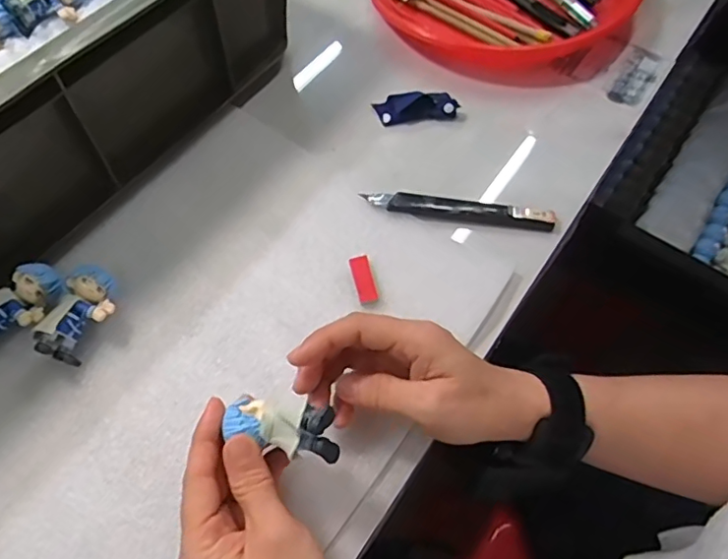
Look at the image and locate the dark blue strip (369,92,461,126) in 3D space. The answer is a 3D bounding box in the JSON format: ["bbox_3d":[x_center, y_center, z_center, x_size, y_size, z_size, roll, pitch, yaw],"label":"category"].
[{"bbox_3d":[0.044,-0.141,0.458,0.065,0.017,0.021,-4,62,-4],"label":"dark blue strip"}]

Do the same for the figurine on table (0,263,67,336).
[{"bbox_3d":[-0.221,0.019,0.358,0.062,0.026,0.034,-39,69,-19],"label":"figurine on table"}]

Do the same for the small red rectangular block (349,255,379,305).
[{"bbox_3d":[0.000,0.000,0.384,0.014,0.004,0.035,-12,63,-8],"label":"small red rectangular block"}]

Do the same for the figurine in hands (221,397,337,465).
[{"bbox_3d":[-0.041,0.073,0.281,0.058,0.022,0.023,7,60,24],"label":"figurine in hands"}]

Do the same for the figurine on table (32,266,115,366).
[{"bbox_3d":[-0.177,0.023,0.355,0.030,0.026,0.059,16,63,7],"label":"figurine on table"}]

